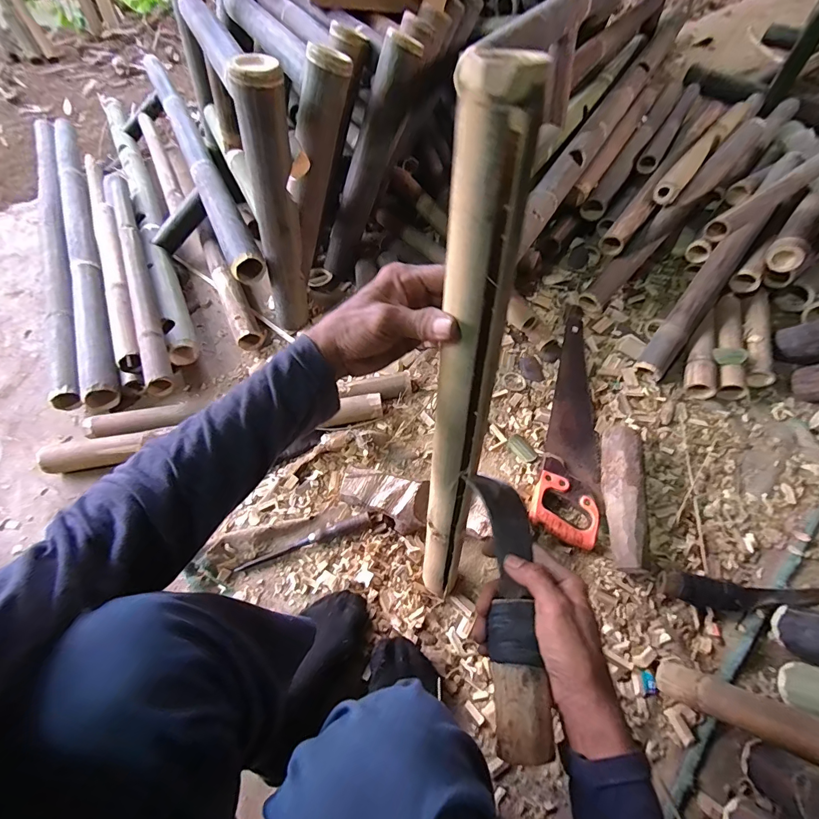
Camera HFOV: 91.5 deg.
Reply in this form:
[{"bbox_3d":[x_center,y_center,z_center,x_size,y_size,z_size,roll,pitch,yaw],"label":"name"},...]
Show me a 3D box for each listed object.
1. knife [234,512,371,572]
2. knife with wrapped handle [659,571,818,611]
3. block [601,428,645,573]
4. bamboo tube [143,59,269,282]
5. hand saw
[{"bbox_3d":[-0.183,0.228,0.689,0.237,0.035,0.018,-17,60,-8],"label":"knife"},{"bbox_3d":[0.541,0.293,0.631,0.293,0.031,0.044,4,59,4],"label":"knife with wrapped handle"},{"bbox_3d":[0.375,0.151,0.703,0.061,0.064,0.252,10,60,7],"label":"block"},{"bbox_3d":[-0.641,-0.771,1.172,0.071,0.080,1.423,-25,62,-13],"label":"bamboo tube"},{"bbox_3d":[0.351,0.004,0.814,0.117,0.020,0.541,16,61,10],"label":"hand saw"}]

